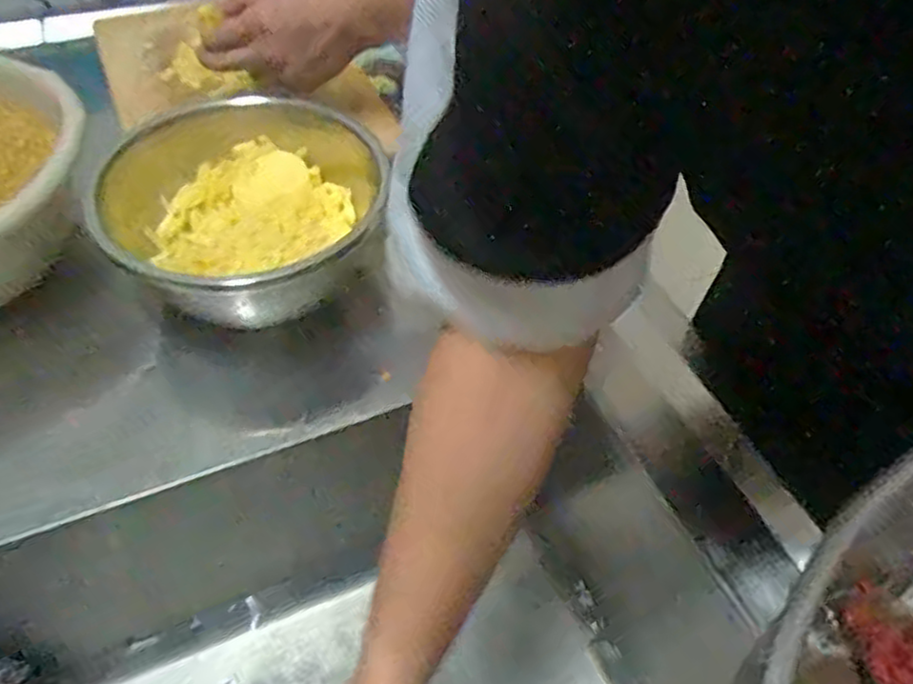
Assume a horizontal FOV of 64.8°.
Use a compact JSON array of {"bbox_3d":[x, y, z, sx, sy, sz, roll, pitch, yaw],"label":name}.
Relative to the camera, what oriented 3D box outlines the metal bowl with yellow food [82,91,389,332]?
[{"bbox_3d":[-0.165,-0.092,0.560,0.206,0.092,0.219,8,51,3],"label":"metal bowl with yellow food"}]

